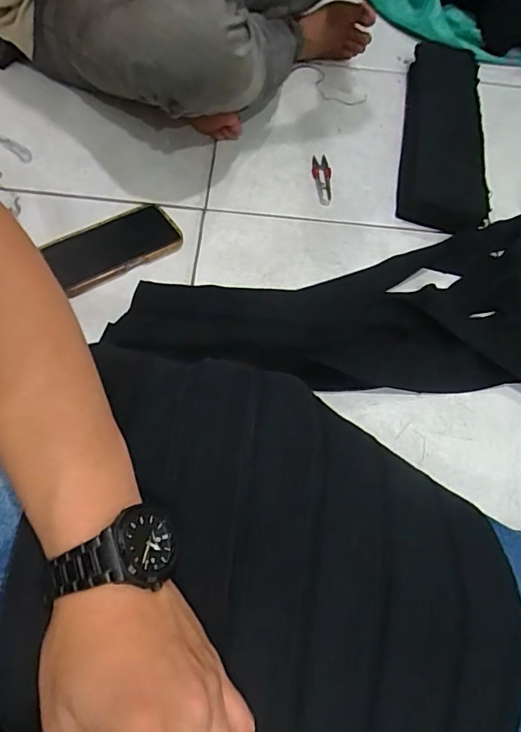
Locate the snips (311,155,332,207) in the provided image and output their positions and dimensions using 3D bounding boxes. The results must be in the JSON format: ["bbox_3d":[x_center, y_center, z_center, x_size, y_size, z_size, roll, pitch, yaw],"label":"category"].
[{"bbox_3d":[0.087,-0.263,0.681,0.025,0.008,0.093,3,60,-3],"label":"snips"}]

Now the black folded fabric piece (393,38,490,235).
[{"bbox_3d":[0.275,-0.361,0.731,0.107,0.030,0.410,12,60,2],"label":"black folded fabric piece"}]

